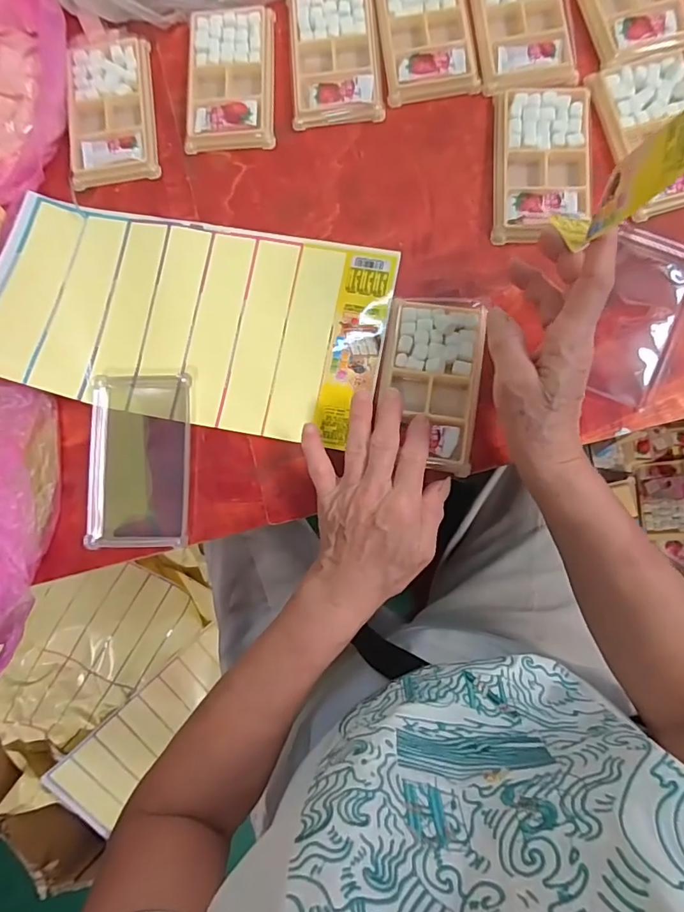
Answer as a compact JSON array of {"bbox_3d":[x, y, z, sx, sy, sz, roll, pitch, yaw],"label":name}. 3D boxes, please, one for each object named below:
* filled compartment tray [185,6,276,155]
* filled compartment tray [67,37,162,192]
[{"bbox_3d":[-0.101,-0.344,0.442,0.078,0.012,0.134,0,84,4],"label":"filled compartment tray"},{"bbox_3d":[-0.212,-0.320,0.445,0.077,0.011,0.140,-7,83,3],"label":"filled compartment tray"}]

